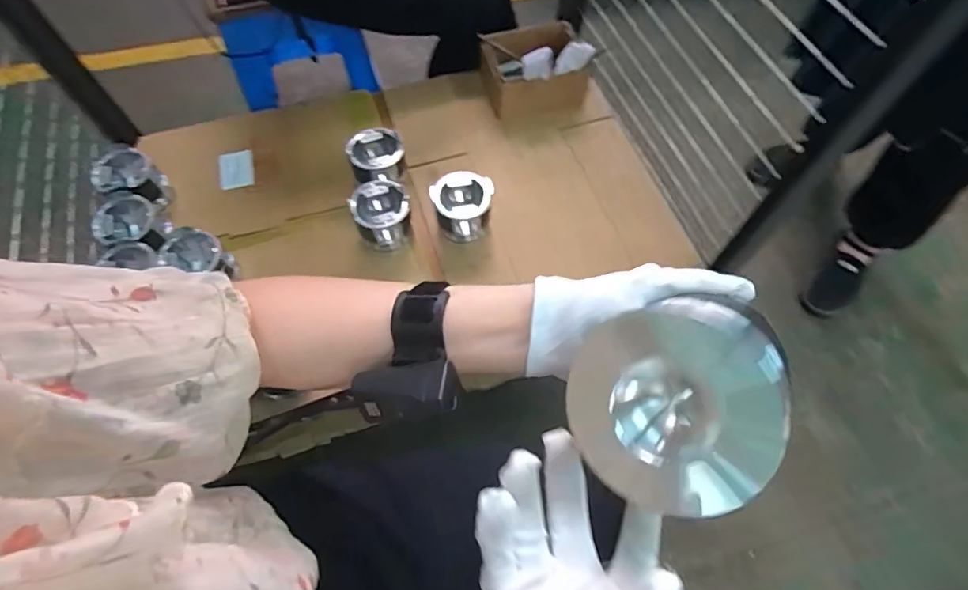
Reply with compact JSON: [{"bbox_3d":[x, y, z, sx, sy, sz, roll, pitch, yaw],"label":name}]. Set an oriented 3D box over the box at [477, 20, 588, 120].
[{"bbox_3d":[0.107,-0.480,1.050,0.208,0.144,0.172,-14,64,-7],"label":"box"}]

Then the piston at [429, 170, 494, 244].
[{"bbox_3d":[-0.035,-0.158,0.888,0.099,0.088,0.093,0,63,0],"label":"piston"}]

